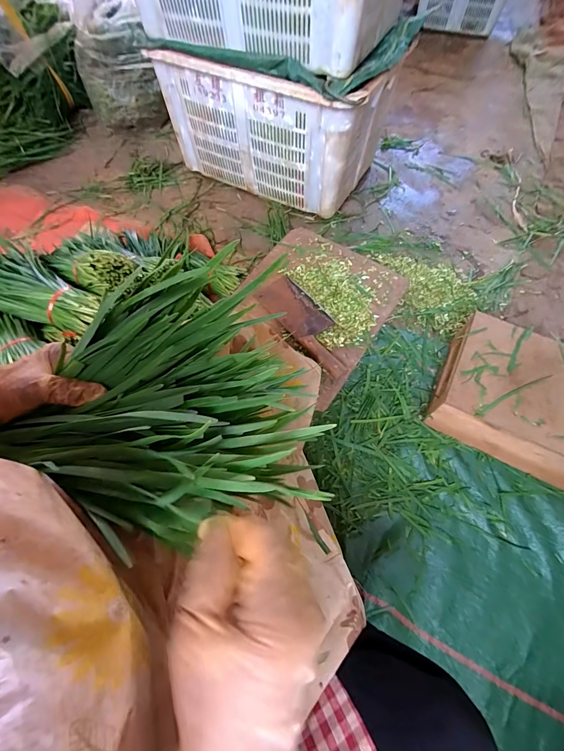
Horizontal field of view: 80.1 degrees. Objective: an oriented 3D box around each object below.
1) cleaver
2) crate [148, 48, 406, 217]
[{"bbox_3d":[0.060,-0.116,0.731,0.100,0.031,0.272,-34,68,-15],"label":"cleaver"},{"bbox_3d":[-0.010,-0.800,1.075,0.619,0.367,0.378,30,67,14],"label":"crate"}]

